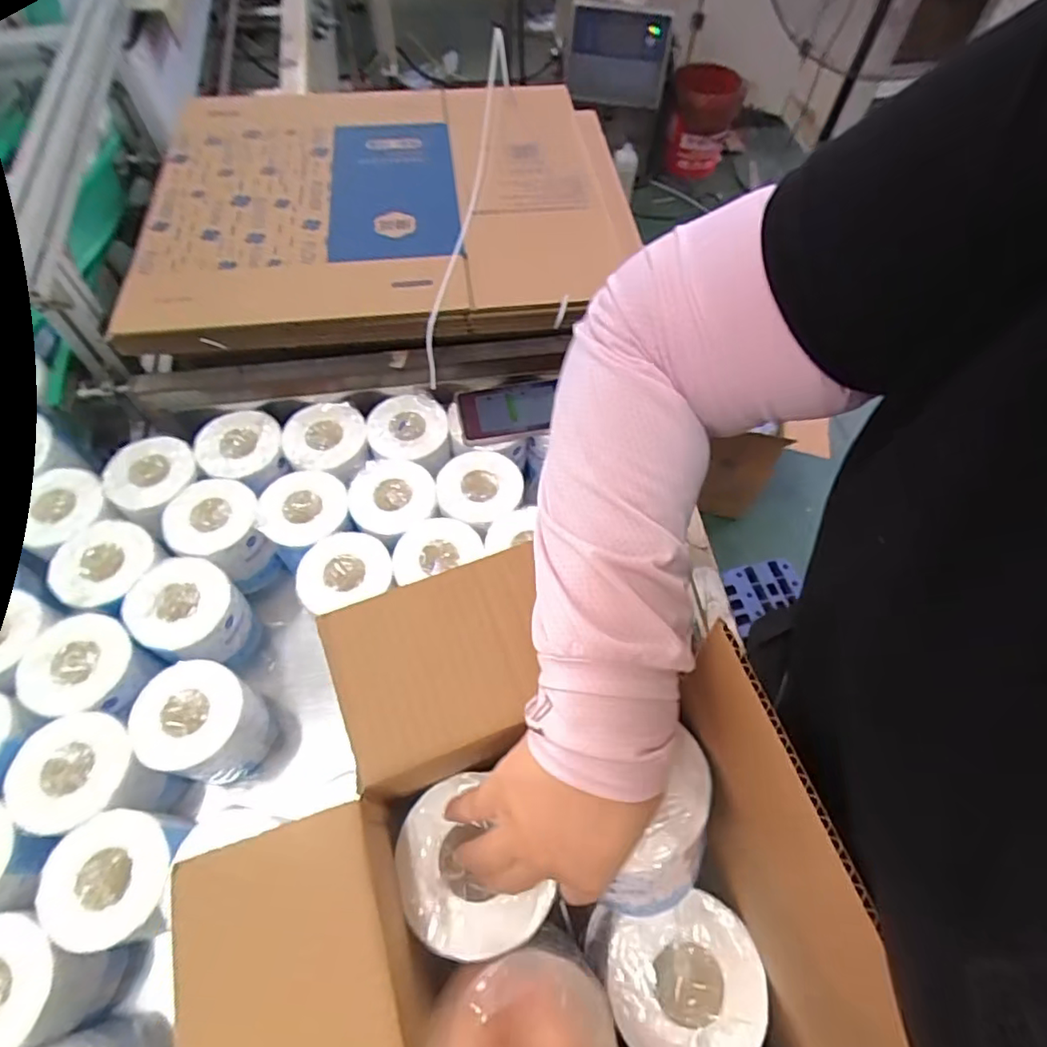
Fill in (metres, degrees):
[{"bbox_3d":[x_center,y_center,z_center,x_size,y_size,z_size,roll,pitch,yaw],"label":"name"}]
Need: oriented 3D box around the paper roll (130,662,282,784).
[{"bbox_3d":[-0.305,0.196,0.580,0.095,0.099,0.091,1,59,-2],"label":"paper roll"}]

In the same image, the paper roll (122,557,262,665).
[{"bbox_3d":[-0.340,0.104,0.632,0.095,0.111,0.092,1,59,-2],"label":"paper roll"}]

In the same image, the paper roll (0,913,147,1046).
[{"bbox_3d":[-0.394,0.375,0.489,0.112,0.122,0.099,-3,59,-4],"label":"paper roll"}]

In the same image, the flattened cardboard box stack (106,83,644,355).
[{"bbox_3d":[-0.182,-0.413,0.807,0.560,0.100,0.474,-5,61,-5],"label":"flattened cardboard box stack"}]

